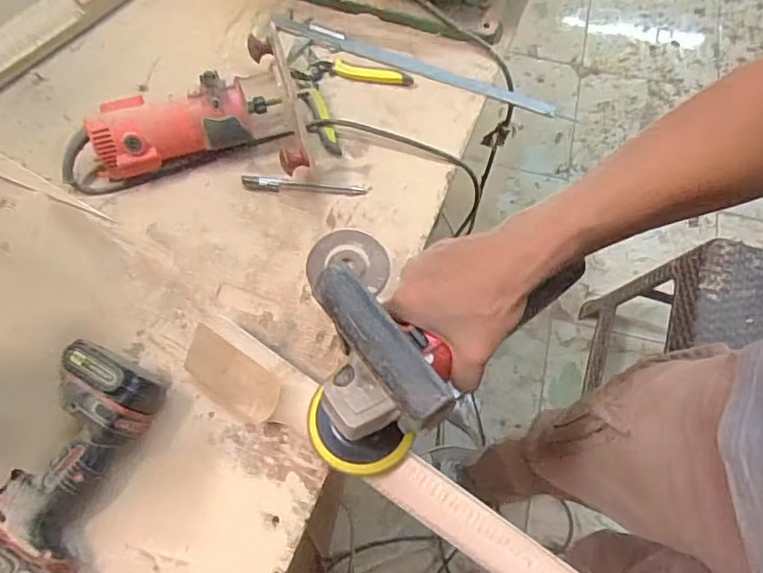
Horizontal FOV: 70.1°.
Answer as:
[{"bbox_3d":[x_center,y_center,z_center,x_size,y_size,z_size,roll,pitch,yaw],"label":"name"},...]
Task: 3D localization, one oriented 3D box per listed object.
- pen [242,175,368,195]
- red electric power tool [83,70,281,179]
[{"bbox_3d":[-0.090,-0.116,0.634,0.144,0.007,0.017,4,69,1],"label":"pen"},{"bbox_3d":[-0.225,-0.180,0.612,0.209,0.077,0.068,-19,71,-9],"label":"red electric power tool"}]

